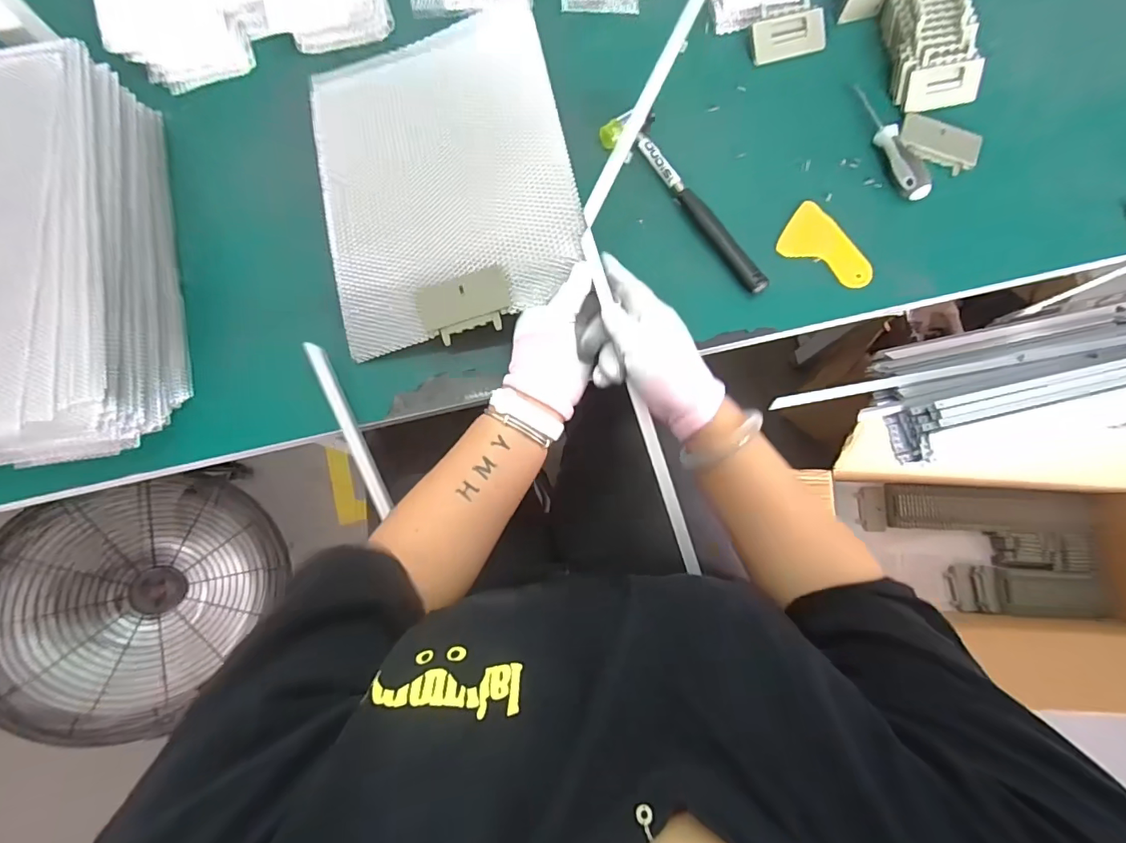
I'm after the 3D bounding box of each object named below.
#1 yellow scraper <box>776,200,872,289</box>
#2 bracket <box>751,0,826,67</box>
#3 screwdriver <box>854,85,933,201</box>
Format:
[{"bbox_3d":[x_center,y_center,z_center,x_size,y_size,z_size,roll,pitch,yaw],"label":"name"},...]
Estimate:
[{"bbox_3d":[0.284,-0.185,0.533,0.101,0.007,0.068,35,80,6],"label":"yellow scraper"},{"bbox_3d":[0.257,-0.447,0.571,0.086,0.010,0.058,-15,105,-2],"label":"bracket"},{"bbox_3d":[0.357,-0.309,0.544,0.027,0.027,0.148,-14,79,-4],"label":"screwdriver"}]

